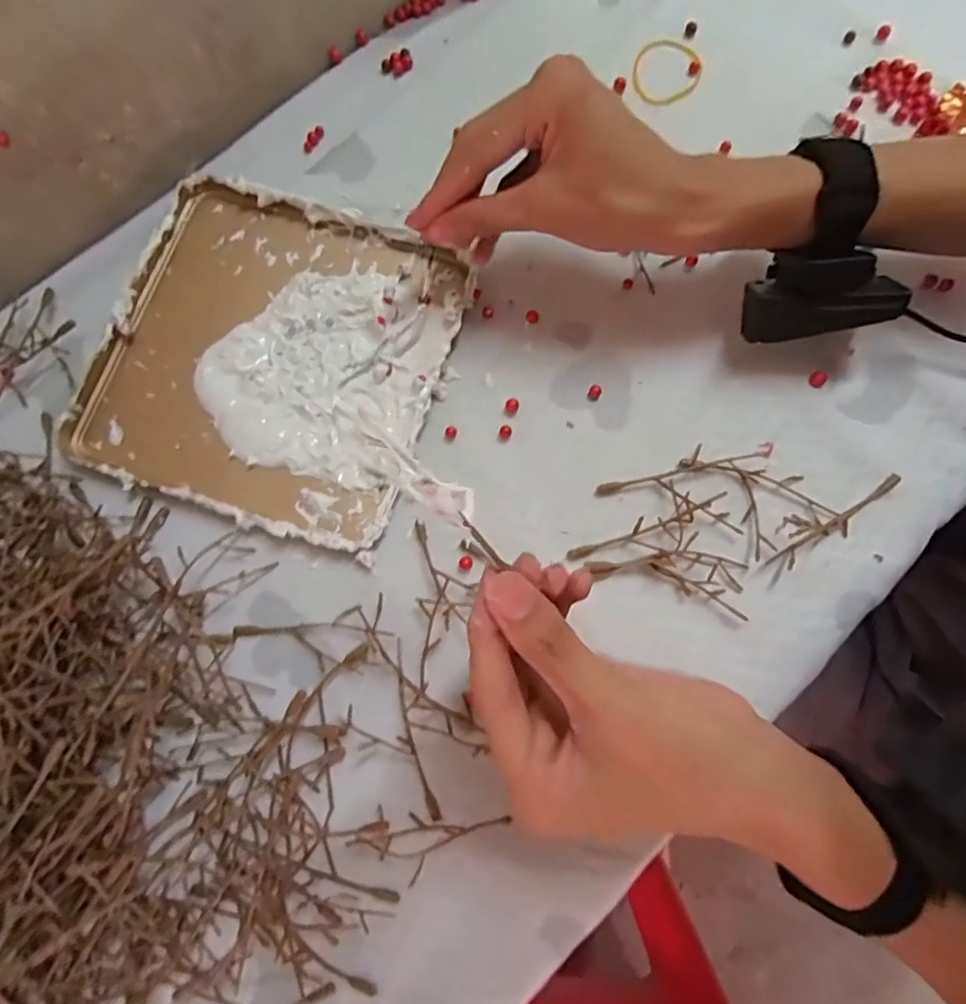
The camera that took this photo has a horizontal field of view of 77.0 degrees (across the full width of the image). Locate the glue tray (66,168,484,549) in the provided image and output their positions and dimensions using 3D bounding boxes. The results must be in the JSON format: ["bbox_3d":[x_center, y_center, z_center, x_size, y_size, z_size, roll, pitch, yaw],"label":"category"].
[{"bbox_3d":[-0.117,-0.085,0.344,0.187,0.015,0.186,19,76,6],"label":"glue tray"}]

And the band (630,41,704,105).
[{"bbox_3d":[0.119,-0.279,0.392,0.042,0.006,0.053,16,76,5],"label":"band"}]

